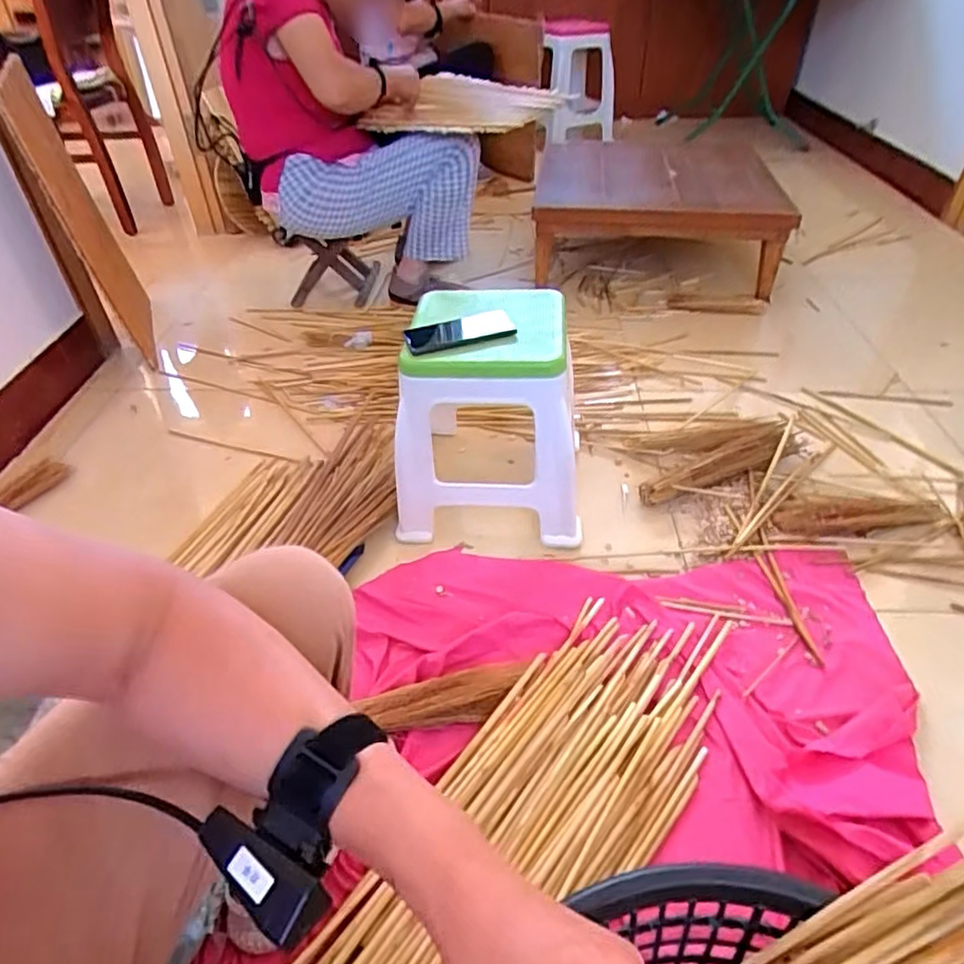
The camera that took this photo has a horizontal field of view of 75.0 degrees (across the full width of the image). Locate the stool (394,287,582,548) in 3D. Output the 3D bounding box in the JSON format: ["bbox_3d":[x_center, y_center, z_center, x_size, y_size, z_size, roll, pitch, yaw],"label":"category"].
[{"bbox_3d":[0.017,-0.104,1.056,0.297,0.336,0.265,3,42,5],"label":"stool"}]

